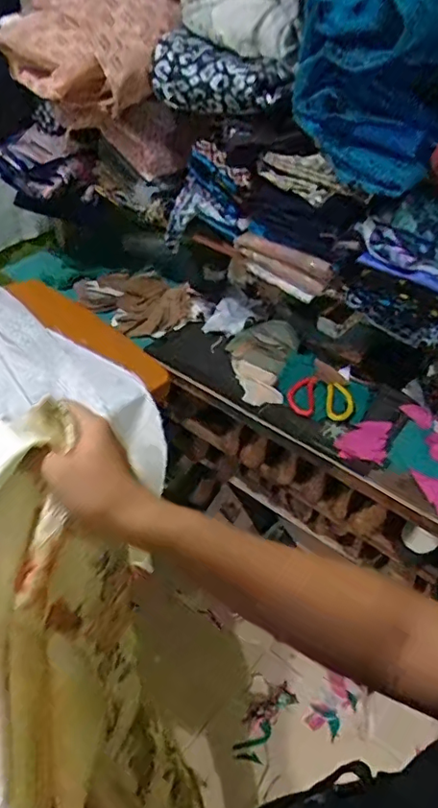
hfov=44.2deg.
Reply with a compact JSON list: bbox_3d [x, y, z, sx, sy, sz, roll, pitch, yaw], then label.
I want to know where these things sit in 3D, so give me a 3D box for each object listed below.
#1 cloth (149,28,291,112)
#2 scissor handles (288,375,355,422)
[{"bbox_3d":[0.003,-0.526,0.874,0.278,0.090,0.080,35,50,29],"label":"cloth"},{"bbox_3d":[0.204,-0.011,1.080,0.129,0.025,0.093,12,42,8],"label":"scissor handles"}]

